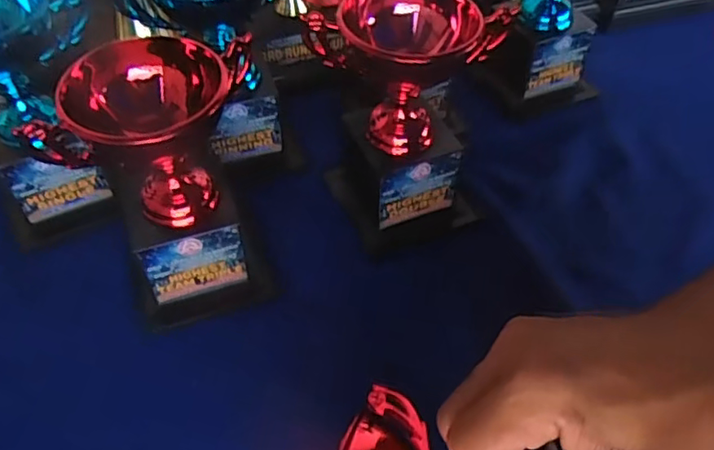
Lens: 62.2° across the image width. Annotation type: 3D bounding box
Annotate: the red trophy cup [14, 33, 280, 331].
[{"bbox_3d":[-0.103,-0.021,0.330,0.103,0.146,0.073,-10,51,-10],"label":"red trophy cup"}]

